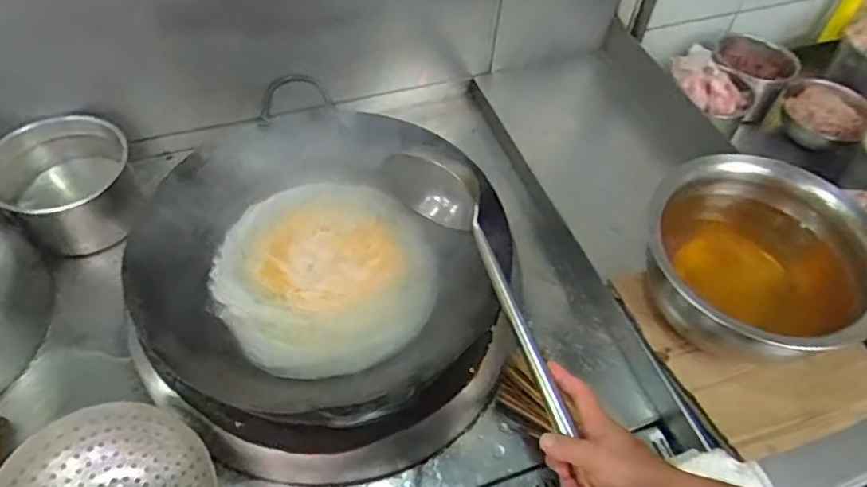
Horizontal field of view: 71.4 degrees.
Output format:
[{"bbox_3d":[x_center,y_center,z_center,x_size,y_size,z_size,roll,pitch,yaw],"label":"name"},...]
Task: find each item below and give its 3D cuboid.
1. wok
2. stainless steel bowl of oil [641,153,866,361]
[{"bbox_3d":[-0.139,0.016,0.745,0.409,0.109,0.399,2,52,-2],"label":"wok"},{"bbox_3d":[0.421,0.043,0.805,0.264,0.164,0.275,2,52,-2],"label":"stainless steel bowl of oil"}]

